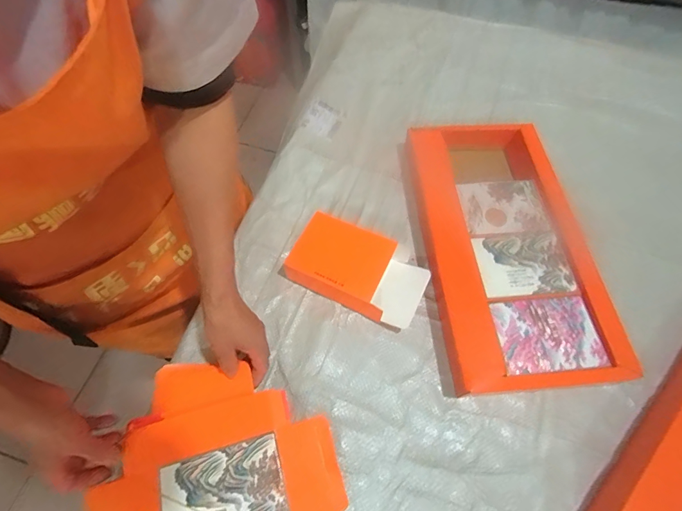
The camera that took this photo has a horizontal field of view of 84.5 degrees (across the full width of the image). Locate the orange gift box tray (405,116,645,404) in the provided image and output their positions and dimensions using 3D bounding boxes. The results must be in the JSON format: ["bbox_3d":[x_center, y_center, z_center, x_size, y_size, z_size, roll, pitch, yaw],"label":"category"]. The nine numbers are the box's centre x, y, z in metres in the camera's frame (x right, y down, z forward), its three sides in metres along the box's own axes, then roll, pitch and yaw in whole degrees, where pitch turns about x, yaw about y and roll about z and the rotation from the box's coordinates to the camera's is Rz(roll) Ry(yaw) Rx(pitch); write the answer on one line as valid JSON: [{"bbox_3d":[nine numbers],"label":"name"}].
[{"bbox_3d":[0.235,-0.032,0.558,0.223,0.057,0.440,-3,62,-2],"label":"orange gift box tray"}]

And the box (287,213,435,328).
[{"bbox_3d":[0.025,0.021,0.528,0.188,0.059,0.102,23,64,11],"label":"box"}]

